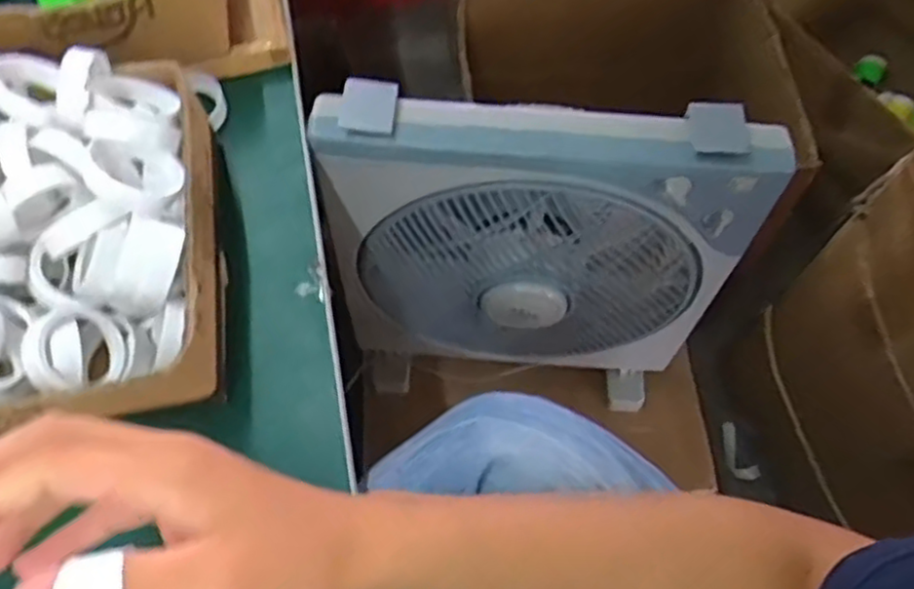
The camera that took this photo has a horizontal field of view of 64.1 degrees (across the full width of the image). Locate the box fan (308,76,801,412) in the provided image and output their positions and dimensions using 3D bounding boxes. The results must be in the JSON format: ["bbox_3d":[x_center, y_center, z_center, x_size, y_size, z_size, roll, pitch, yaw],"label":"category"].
[{"bbox_3d":[0.077,-0.018,0.712,0.362,0.404,0.095,3,66,3],"label":"box fan"}]

